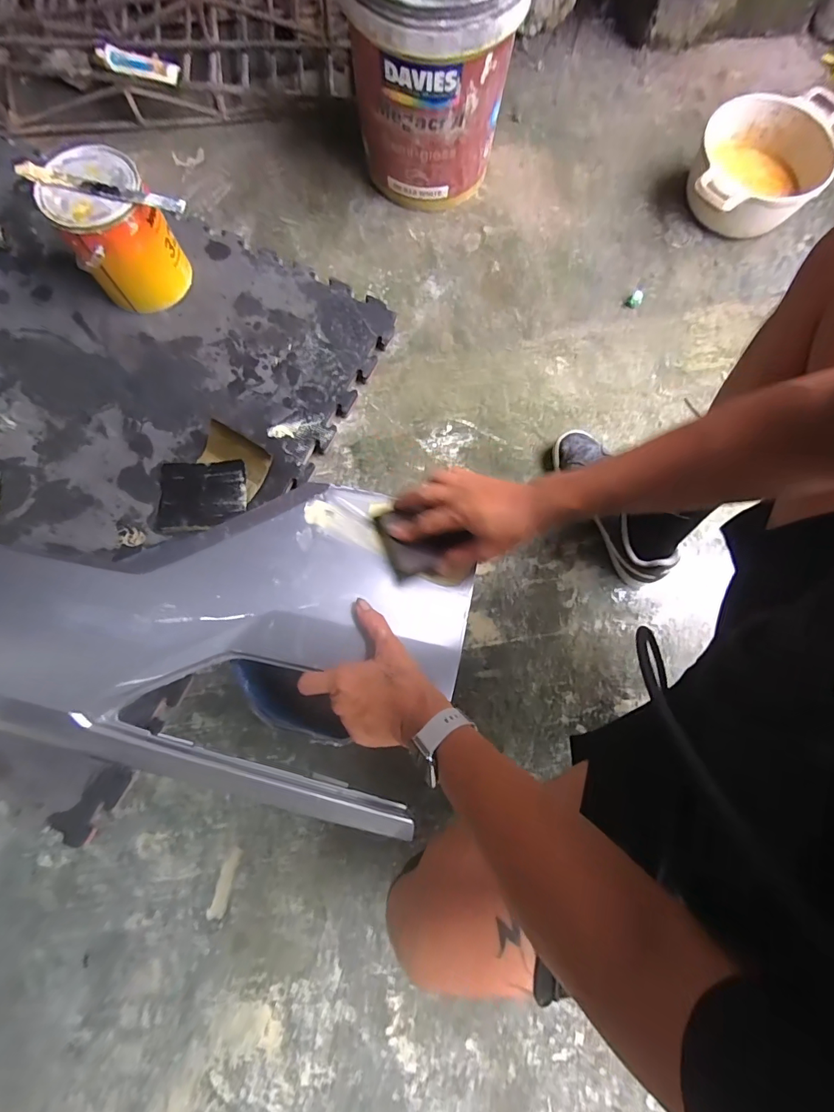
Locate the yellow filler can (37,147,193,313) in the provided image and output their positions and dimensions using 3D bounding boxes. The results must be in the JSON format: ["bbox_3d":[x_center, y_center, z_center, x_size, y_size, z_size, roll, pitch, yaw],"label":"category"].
[{"bbox_3d":[-0.496,-0.535,0.758,0.148,0.169,0.156,0,77,-1],"label":"yellow filler can"}]

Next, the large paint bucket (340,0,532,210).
[{"bbox_3d":[0.023,-0.866,0.799,0.267,0.321,0.309,0,77,-1],"label":"large paint bucket"}]

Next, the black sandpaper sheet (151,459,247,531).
[{"bbox_3d":[-0.360,-0.102,0.746,0.147,0.014,0.116,-2,77,-1],"label":"black sandpaper sheet"}]

